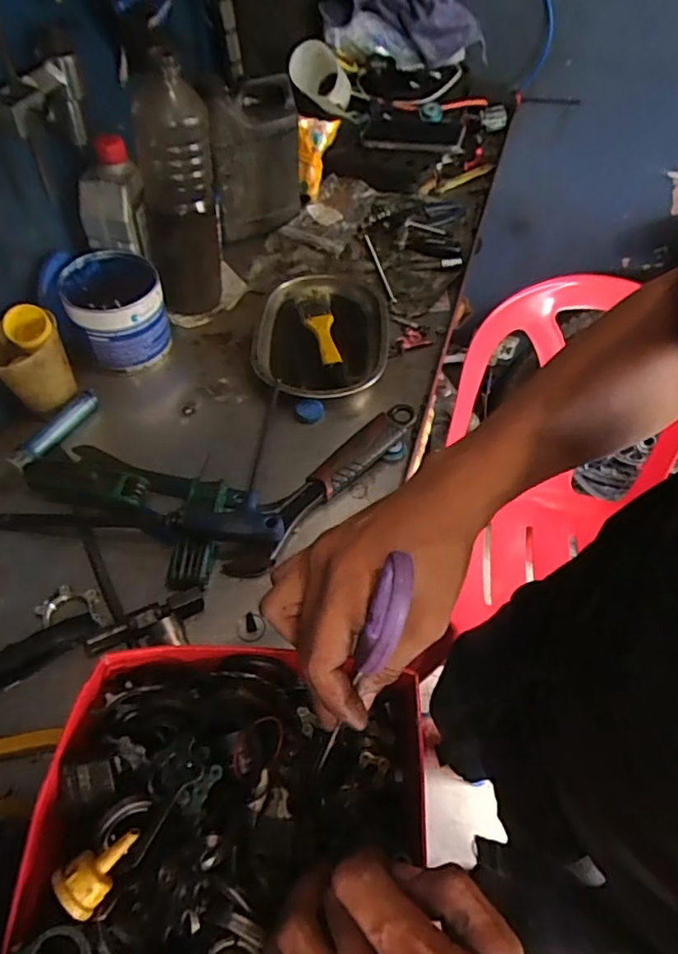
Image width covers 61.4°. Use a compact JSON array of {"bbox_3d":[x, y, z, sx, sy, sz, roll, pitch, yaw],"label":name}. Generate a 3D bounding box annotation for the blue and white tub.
[{"bbox_3d":[-0.247,-0.184,0.643,0.097,0.100,0.105,1,55,-2],"label":"blue and white tub"}]

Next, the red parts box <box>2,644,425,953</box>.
[{"bbox_3d":[-0.056,0.211,0.326,0.209,0.079,0.199,3,55,0],"label":"red parts box"}]

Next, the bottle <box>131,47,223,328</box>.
[{"bbox_3d":[-0.176,-0.305,0.634,0.079,0.261,0.095,-8,56,-8],"label":"bottle"}]

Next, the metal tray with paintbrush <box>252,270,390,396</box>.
[{"bbox_3d":[-0.019,-0.179,0.689,0.156,0.025,0.231,2,55,-1],"label":"metal tray with paintbrush"}]

